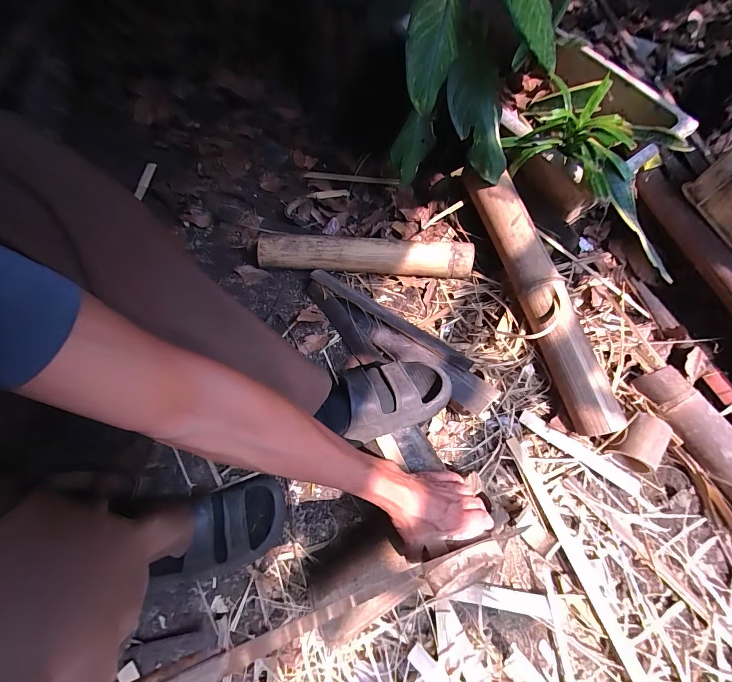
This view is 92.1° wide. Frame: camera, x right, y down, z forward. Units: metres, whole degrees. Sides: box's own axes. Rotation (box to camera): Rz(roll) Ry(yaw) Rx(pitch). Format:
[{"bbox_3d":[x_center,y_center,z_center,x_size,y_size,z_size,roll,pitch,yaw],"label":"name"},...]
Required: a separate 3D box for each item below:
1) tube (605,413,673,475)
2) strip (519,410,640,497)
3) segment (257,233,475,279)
[{"bbox_3d":[0.460,0.171,0.591,0.067,0.051,0.089,35,68,16],"label":"tube"},{"bbox_3d":[0.361,0.187,0.592,0.211,0.011,0.029,32,67,14],"label":"strip"},{"bbox_3d":[-0.002,-0.175,0.741,0.438,0.073,0.066,3,63,1],"label":"segment"}]

